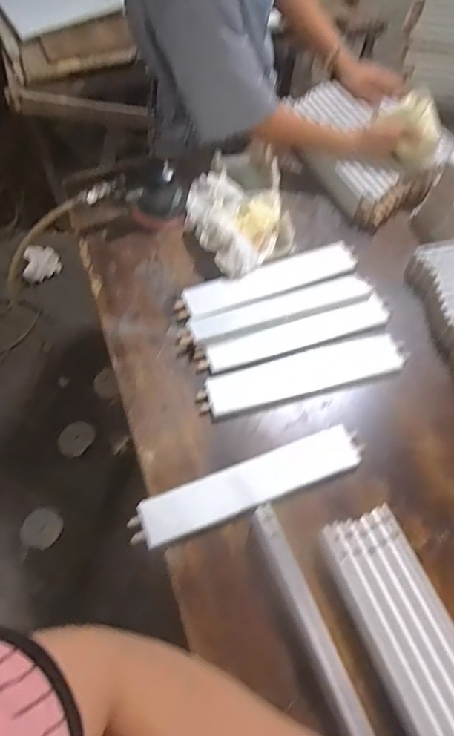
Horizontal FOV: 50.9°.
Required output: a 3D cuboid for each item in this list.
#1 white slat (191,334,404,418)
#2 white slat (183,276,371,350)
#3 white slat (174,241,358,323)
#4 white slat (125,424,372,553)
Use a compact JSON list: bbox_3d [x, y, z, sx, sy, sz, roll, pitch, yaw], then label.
[{"bbox_3d":[0.109,0.010,0.705,0.307,0.014,0.065,-15,61,-7],"label":"white slat"},{"bbox_3d":[0.076,-0.091,0.751,0.304,0.024,0.056,-16,61,-8],"label":"white slat"},{"bbox_3d":[0.069,-0.144,0.788,0.316,0.019,0.063,-22,62,-11],"label":"white slat"},{"bbox_3d":[0.030,0.149,0.616,0.307,0.015,0.056,-20,62,-10],"label":"white slat"}]

